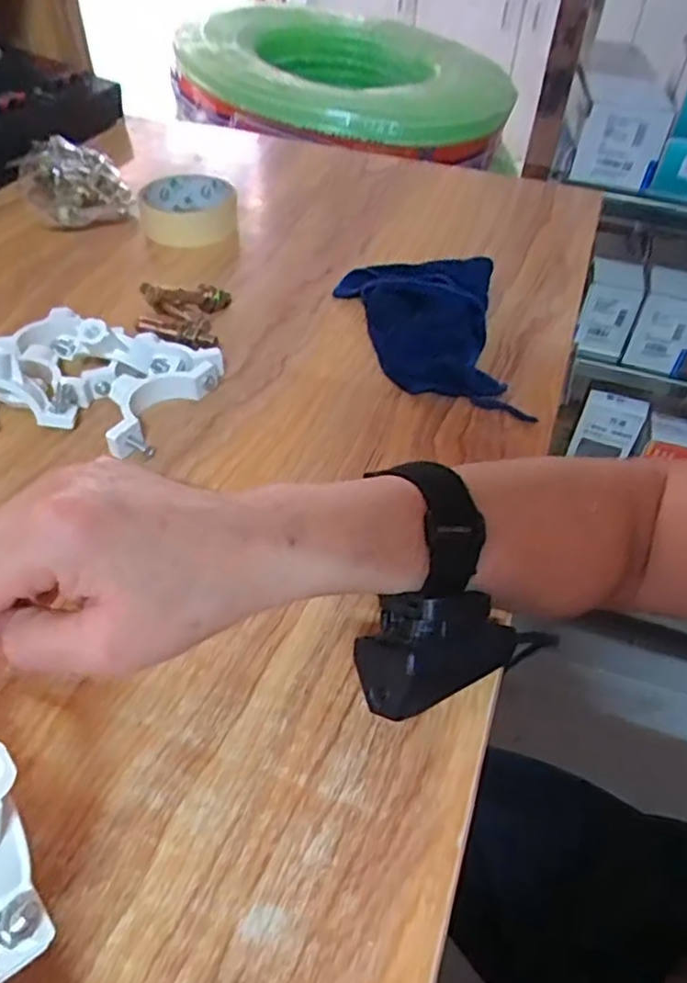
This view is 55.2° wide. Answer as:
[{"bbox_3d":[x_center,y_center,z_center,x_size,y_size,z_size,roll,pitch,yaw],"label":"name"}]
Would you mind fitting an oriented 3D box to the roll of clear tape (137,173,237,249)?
[{"bbox_3d":[-0.142,-0.258,0.600,0.085,0.029,0.096,-4,47,-8],"label":"roll of clear tape"}]

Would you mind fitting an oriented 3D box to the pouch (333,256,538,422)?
[{"bbox_3d":[0.061,-0.122,0.476,0.121,0.032,0.179,1,46,-3],"label":"pouch"}]

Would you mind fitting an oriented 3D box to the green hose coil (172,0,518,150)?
[{"bbox_3d":[0.019,-0.638,1.016,0.471,0.109,0.443,10,46,5],"label":"green hose coil"}]

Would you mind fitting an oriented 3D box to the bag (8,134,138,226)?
[{"bbox_3d":[-0.258,-0.300,0.623,0.085,0.035,0.148,-21,51,-22],"label":"bag"}]

